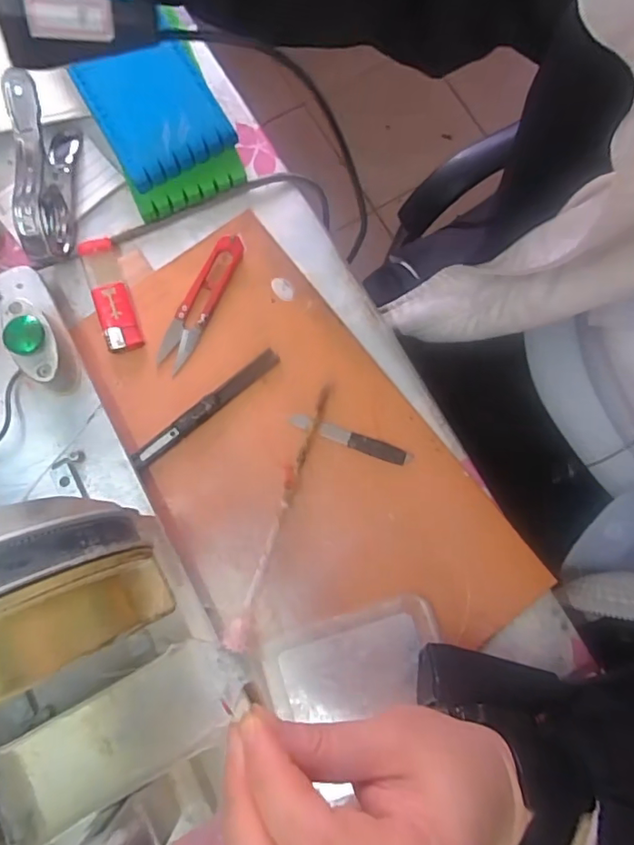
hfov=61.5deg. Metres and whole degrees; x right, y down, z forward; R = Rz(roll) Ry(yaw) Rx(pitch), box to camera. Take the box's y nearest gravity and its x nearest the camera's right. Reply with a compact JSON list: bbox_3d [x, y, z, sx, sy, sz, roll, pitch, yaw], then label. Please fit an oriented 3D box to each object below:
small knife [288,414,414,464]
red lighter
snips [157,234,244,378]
[{"bbox_3d":[0.022,0.011,0.346,0.081,0.005,0.011,18,79,6],"label":"small knife"},{"bbox_3d":[-0.141,-0.087,0.364,0.023,0.009,0.085,-21,78,-3],"label":"red lighter"},{"bbox_3d":[-0.080,-0.084,0.367,0.021,0.005,0.104,23,79,7],"label":"snips"}]

